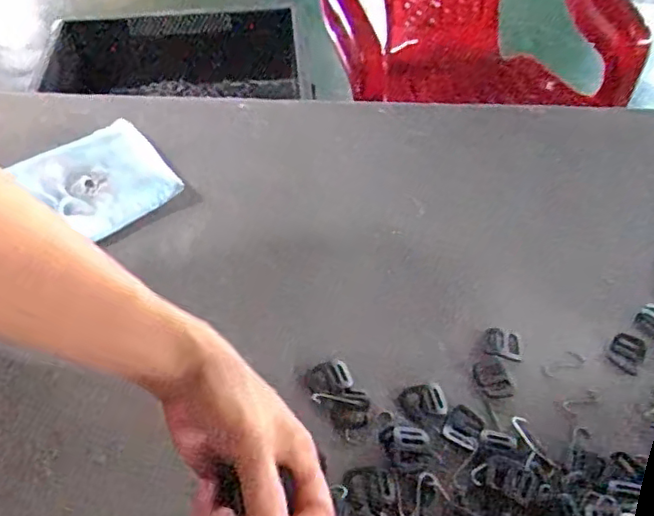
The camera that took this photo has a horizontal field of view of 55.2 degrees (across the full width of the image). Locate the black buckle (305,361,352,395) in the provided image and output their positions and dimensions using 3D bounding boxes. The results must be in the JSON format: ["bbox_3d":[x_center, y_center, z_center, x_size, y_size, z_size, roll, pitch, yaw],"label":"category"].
[{"bbox_3d":[0.001,0.089,0.465,0.034,0.005,0.027,-8,52,-11],"label":"black buckle"}]

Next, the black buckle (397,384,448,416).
[{"bbox_3d":[0.070,0.104,0.459,0.034,0.004,0.023,1,51,-5],"label":"black buckle"}]

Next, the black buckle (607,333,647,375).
[{"bbox_3d":[0.238,0.074,0.495,0.025,0.004,0.033,32,55,20],"label":"black buckle"}]

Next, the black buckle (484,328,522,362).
[{"bbox_3d":[0.139,0.068,0.494,0.029,0.004,0.025,13,51,6],"label":"black buckle"}]

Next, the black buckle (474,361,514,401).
[{"bbox_3d":[0.127,0.094,0.477,0.026,0.004,0.032,-10,52,-13],"label":"black buckle"}]

